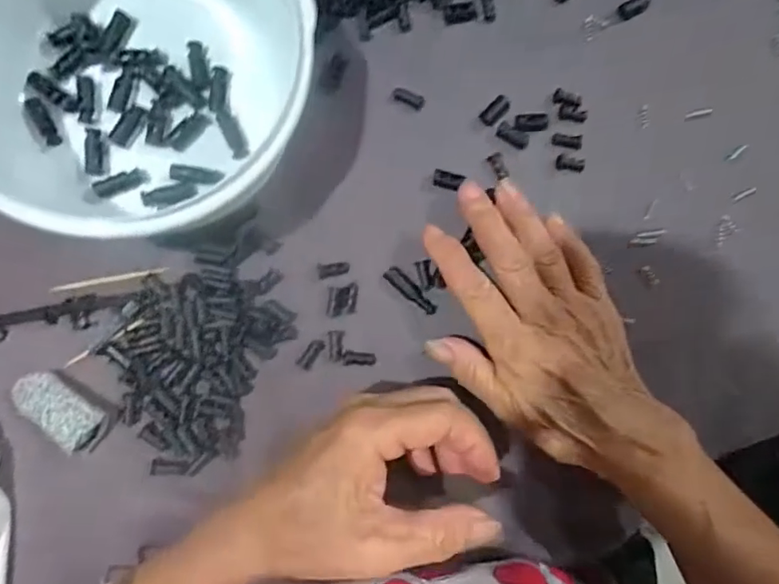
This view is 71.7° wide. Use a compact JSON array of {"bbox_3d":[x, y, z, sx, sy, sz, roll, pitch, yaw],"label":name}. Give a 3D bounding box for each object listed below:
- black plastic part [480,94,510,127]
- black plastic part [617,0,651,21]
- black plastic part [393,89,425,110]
[{"bbox_3d":[0.061,-0.106,0.315,0.010,0.007,0.019,45,84,-4],"label":"black plastic part"},{"bbox_3d":[0.148,-0.172,0.325,0.021,0.005,0.011,-30,92,-7],"label":"black plastic part"},{"bbox_3d":[0.011,-0.111,0.310,0.019,0.007,0.007,26,84,-5],"label":"black plastic part"}]

